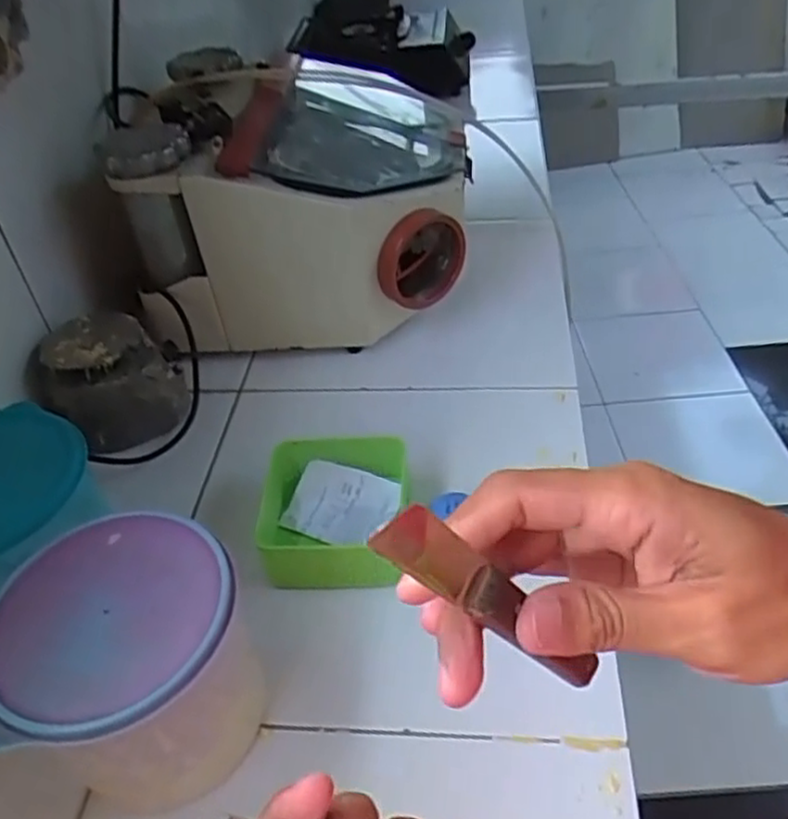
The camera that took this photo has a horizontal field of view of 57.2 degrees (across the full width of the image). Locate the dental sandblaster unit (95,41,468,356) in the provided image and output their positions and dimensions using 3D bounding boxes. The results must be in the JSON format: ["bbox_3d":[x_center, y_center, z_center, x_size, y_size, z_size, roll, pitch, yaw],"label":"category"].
[{"bbox_3d":[-0.104,-0.277,0.965,0.389,0.287,0.367,-1,43,6],"label":"dental sandblaster unit"}]

